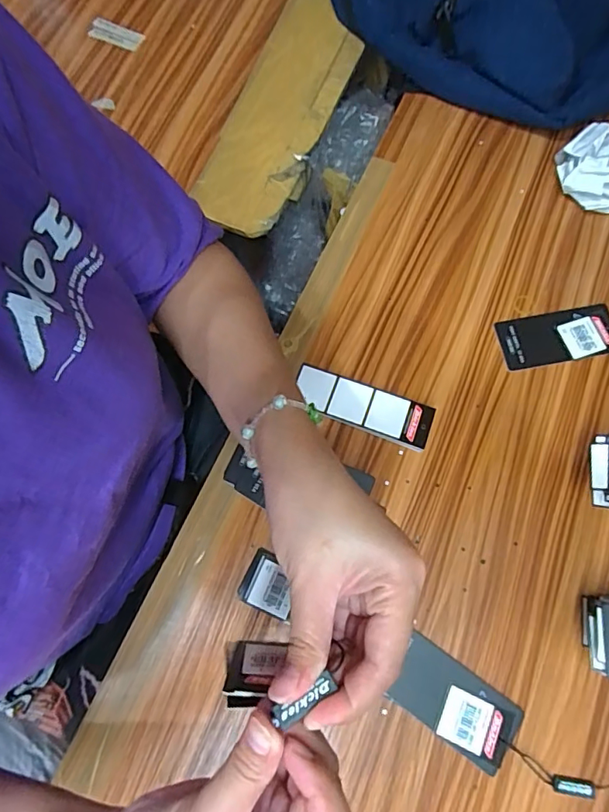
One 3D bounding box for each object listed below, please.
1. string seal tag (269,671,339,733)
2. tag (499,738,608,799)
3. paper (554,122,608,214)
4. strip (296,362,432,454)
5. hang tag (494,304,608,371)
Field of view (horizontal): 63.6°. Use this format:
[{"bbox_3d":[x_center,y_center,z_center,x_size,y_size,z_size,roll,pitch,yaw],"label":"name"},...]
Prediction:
[{"bbox_3d":[0.000,0.120,0.200,0.027,0.005,0.009,-34,76,-13],"label":"string seal tag"},{"bbox_3d":[0.217,0.272,0.343,0.162,0.007,0.034,28,74,8],"label":"tag"},{"bbox_3d":[0.282,-0.229,0.474,0.069,0.059,0.055,11,73,3],"label":"paper"},{"bbox_3d":[0.049,0.002,0.421,0.117,0.018,0.037,20,74,6],"label":"strip"},{"bbox_3d":[0.232,-0.063,0.451,0.106,0.005,0.049,-11,72,-1],"label":"hang tag"}]

